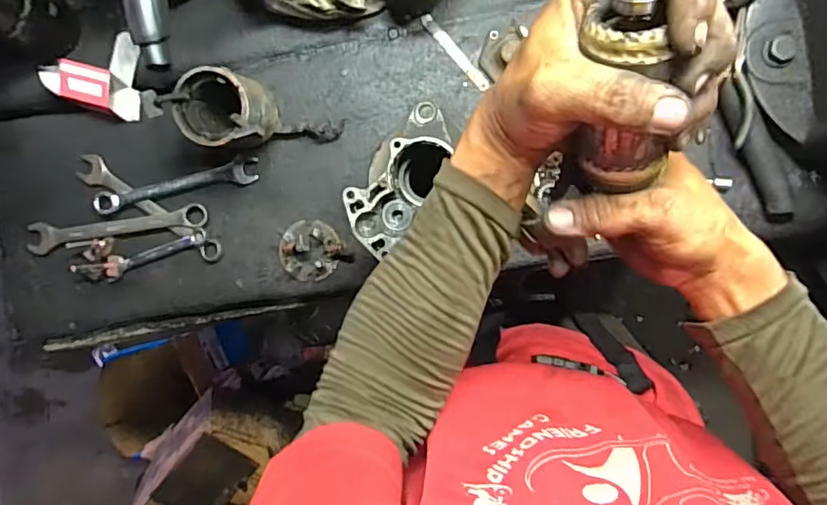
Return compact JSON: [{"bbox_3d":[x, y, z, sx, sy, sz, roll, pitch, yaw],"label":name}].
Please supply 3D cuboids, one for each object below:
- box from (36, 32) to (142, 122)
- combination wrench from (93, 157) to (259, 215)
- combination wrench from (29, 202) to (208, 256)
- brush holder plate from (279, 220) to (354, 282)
[{"bbox_3d":[-0.372,-0.210,0.641,0.106,0.041,0.089,13,93,5],"label":"box"},{"bbox_3d":[-0.285,-0.080,0.659,0.203,0.014,0.033,-12,90,6],"label":"combination wrench"},{"bbox_3d":[-0.357,-0.028,0.665,0.225,0.019,0.036,-7,91,6],"label":"combination wrench"},{"bbox_3d":[-0.120,-0.002,0.635,0.068,0.026,0.071,0,92,5],"label":"brush holder plate"}]

